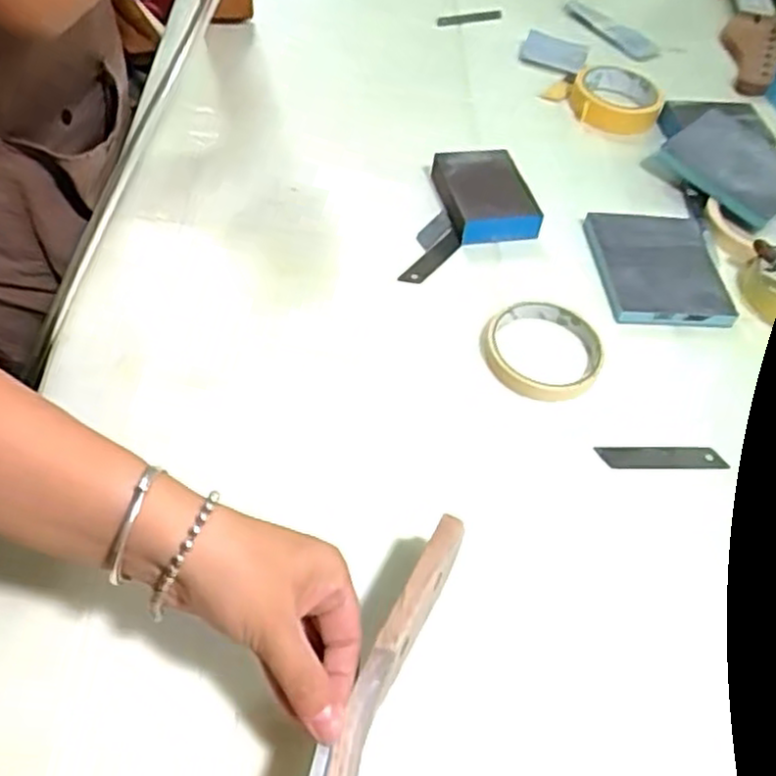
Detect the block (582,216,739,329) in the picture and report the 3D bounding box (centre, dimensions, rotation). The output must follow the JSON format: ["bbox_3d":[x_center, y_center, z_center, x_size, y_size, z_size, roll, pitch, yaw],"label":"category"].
[{"bbox_3d":[0.217,-0.099,0.605,0.100,0.015,0.114,1,53,-6],"label":"block"}]

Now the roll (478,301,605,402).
[{"bbox_3d":[0.112,-0.028,0.542,0.084,0.022,0.080,3,52,-4],"label":"roll"}]

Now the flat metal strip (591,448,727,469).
[{"bbox_3d":[0.186,0.048,0.507,0.087,0.006,0.015,1,72,-8],"label":"flat metal strip"}]

